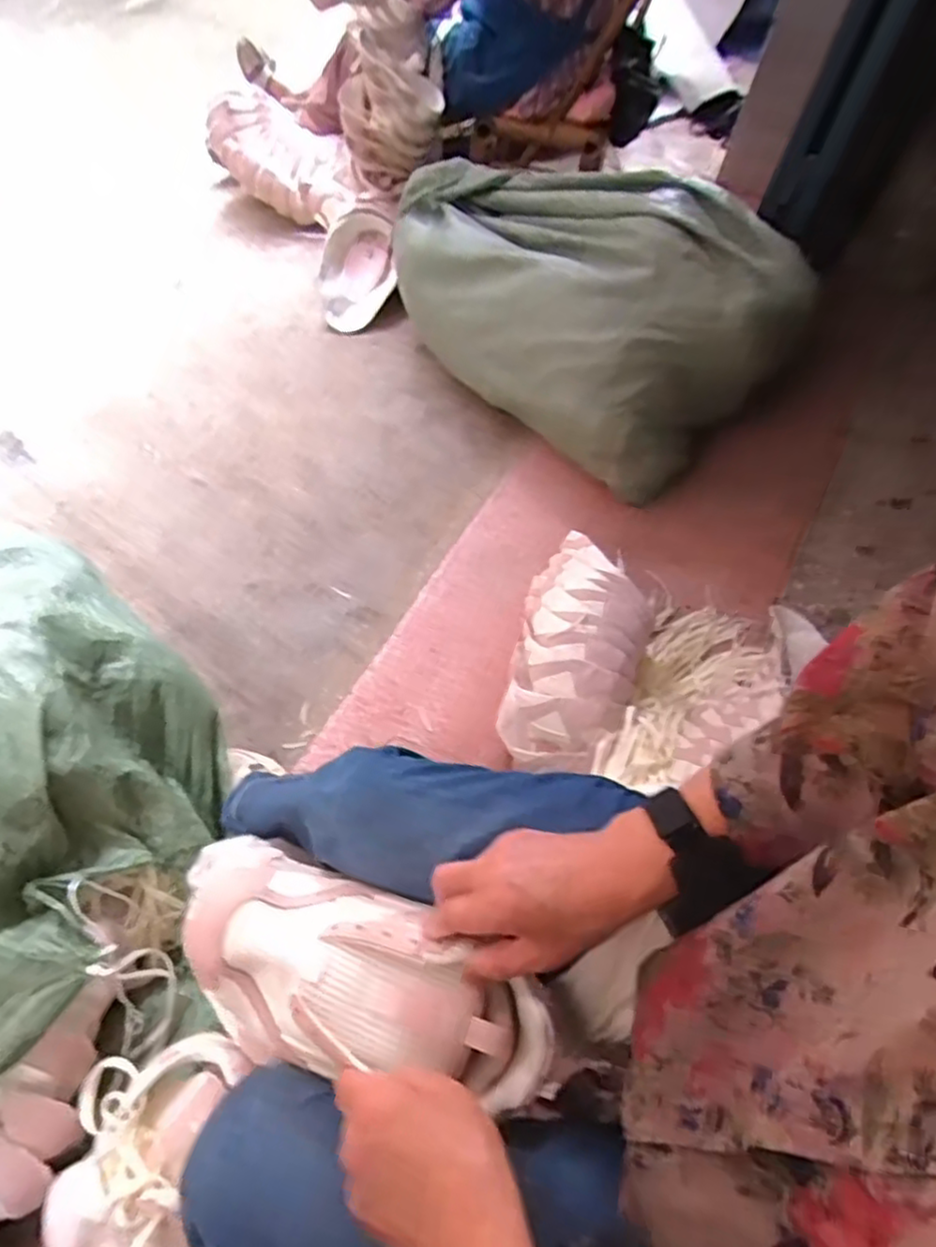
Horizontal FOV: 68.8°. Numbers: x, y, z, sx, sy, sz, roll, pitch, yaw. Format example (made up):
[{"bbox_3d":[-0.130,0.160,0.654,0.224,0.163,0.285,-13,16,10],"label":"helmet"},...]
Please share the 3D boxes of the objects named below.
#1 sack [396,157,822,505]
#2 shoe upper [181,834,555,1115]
[{"bbox_3d":[0.168,-0.539,1.166,0.698,0.330,0.364,31,62,12],"label":"sack"},{"bbox_3d":[-0.072,0.222,0.430,0.241,0.064,0.111,20,61,13],"label":"shoe upper"}]

